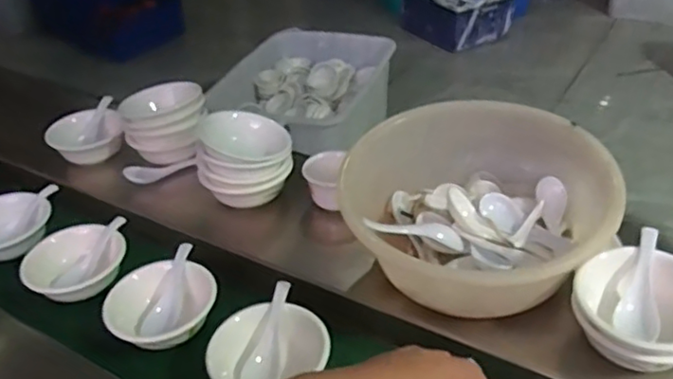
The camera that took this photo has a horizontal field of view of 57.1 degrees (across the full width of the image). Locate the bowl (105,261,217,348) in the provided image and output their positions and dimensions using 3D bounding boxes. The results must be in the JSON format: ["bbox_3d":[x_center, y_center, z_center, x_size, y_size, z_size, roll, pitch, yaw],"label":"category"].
[{"bbox_3d":[-0.186,0.129,0.667,0.110,0.042,0.102,0,39,0],"label":"bowl"}]

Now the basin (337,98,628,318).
[{"bbox_3d":[0.143,0.013,0.643,0.263,0.113,0.219,22,44,25],"label":"basin"}]

